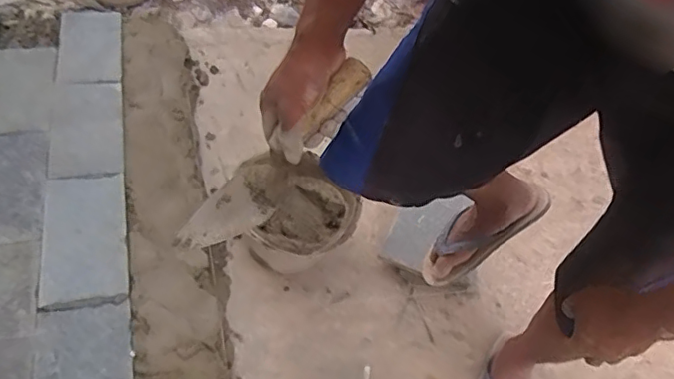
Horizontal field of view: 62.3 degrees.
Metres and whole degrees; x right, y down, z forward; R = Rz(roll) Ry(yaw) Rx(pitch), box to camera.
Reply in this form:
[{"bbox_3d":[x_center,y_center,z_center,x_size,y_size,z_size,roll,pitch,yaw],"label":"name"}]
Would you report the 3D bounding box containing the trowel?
[{"bbox_3d":[-0.074,-0.031,0.606,0.040,0.285,0.081,20,34,-45],"label":"trowel"}]

